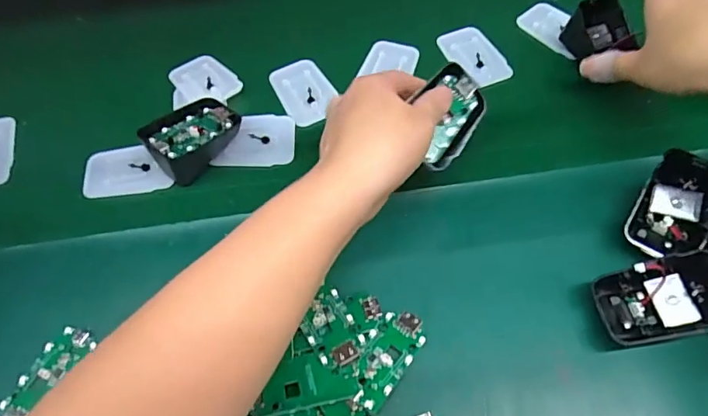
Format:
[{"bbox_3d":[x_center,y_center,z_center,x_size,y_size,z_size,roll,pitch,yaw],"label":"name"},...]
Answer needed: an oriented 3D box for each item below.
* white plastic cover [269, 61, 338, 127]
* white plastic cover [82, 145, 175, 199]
[{"bbox_3d":[-0.042,-0.100,0.408,0.043,0.004,0.071,-25,63,-10],"label":"white plastic cover"},{"bbox_3d":[-0.177,-0.030,0.374,0.065,0.010,0.043,-10,61,-2],"label":"white plastic cover"}]

